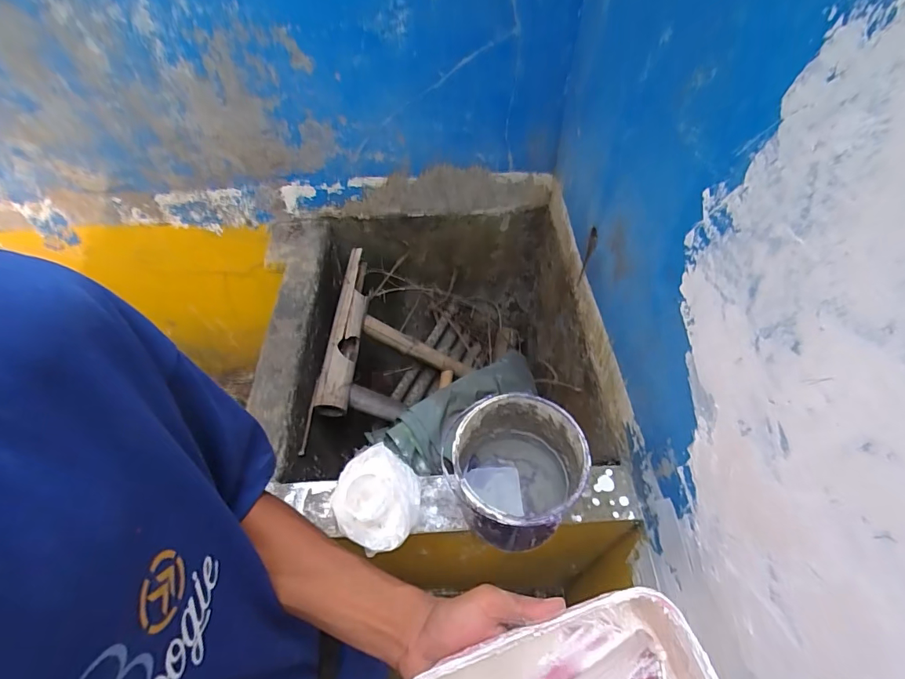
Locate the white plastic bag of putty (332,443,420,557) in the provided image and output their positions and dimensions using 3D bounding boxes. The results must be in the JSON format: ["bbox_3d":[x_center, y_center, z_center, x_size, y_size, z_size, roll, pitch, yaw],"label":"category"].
[{"bbox_3d":[-0.122,0.244,0.705,0.128,0.072,0.165,-20,55,-13],"label":"white plastic bag of putty"}]

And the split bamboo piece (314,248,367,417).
[{"bbox_3d":[-0.268,-0.042,1.128,0.073,0.091,0.469,3,53,3],"label":"split bamboo piece"}]

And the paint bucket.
[{"bbox_3d":[0.094,0.205,0.676,0.181,0.177,0.183,-1,53,1],"label":"paint bucket"}]

